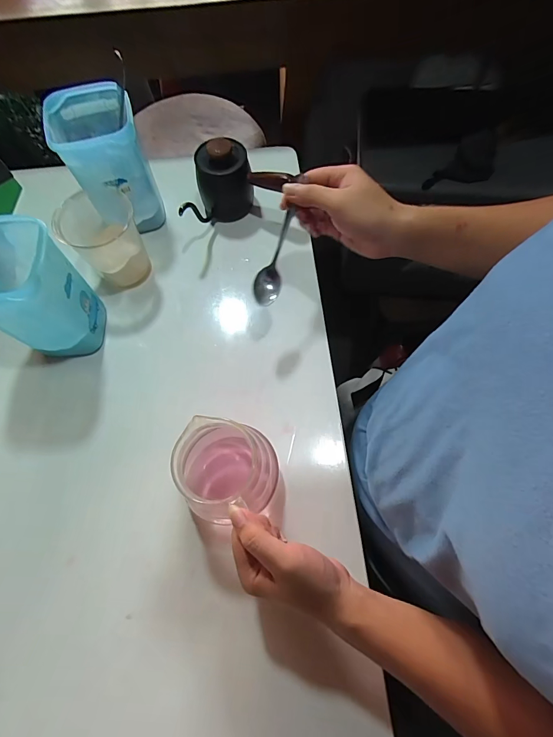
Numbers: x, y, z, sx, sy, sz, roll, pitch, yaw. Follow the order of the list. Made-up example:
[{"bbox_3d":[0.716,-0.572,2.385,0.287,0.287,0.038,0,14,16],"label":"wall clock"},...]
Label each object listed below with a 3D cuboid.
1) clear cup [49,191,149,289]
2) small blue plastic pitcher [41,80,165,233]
[{"bbox_3d":[-0.218,-0.171,0.460,0.078,0.102,0.093,-13,70,-4],"label":"clear cup"},{"bbox_3d":[-0.217,-0.268,0.472,0.098,0.141,0.097,-25,71,-8],"label":"small blue plastic pitcher"}]

